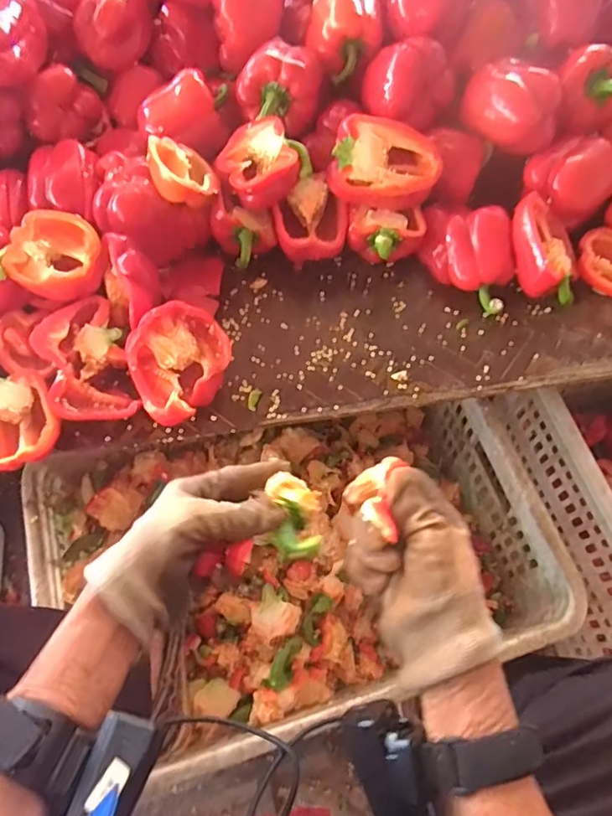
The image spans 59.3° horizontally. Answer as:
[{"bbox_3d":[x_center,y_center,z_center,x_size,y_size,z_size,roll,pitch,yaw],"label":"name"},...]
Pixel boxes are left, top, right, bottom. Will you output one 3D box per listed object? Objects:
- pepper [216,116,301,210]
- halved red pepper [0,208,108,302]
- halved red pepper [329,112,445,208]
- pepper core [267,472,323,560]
[{"bbox_3d":[-0.051,-0.255,0.568,0.077,0.049,0.077,-23,69,-8],"label":"pepper"},{"bbox_3d":[-0.249,-0.145,0.529,0.078,0.045,0.093,35,72,14],"label":"halved red pepper"},{"bbox_3d":[0.082,-0.254,0.564,0.108,0.035,0.082,4,95,-11],"label":"halved red pepper"},{"bbox_3d":[-0.007,0.081,0.392,0.037,0.024,0.067,-2,49,0],"label":"pepper core"}]

